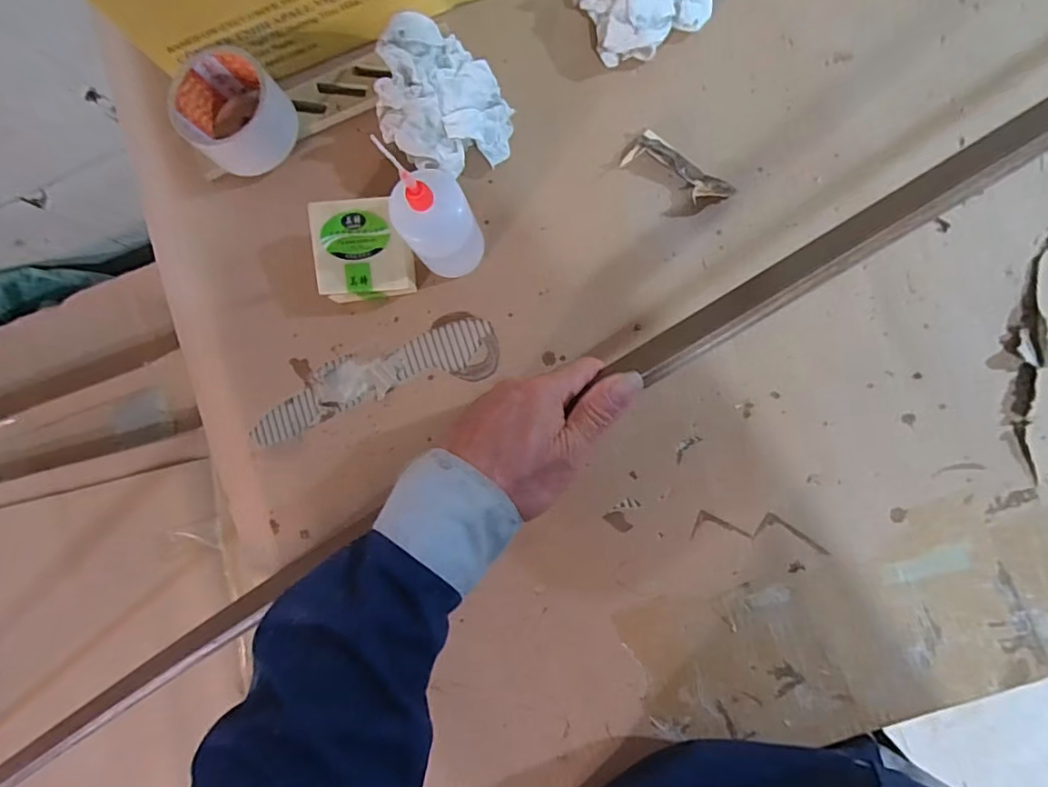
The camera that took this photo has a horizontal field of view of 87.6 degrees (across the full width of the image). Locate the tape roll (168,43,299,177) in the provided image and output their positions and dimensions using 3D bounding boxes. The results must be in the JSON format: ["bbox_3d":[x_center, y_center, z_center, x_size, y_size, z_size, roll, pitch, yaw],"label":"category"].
[{"bbox_3d":[-0.246,-0.238,0.466,0.083,0.054,0.082,-1,85,7],"label":"tape roll"}]

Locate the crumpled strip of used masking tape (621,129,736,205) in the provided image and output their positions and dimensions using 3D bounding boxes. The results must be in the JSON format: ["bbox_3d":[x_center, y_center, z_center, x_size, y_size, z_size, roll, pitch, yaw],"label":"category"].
[{"bbox_3d":[0.122,-0.177,0.437,0.090,0.017,0.033,41,90,9],"label":"crumpled strip of used masking tape"}]

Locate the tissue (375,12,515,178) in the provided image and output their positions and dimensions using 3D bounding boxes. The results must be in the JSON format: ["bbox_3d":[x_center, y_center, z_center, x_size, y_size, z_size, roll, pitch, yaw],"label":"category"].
[{"bbox_3d":[-0.069,-0.235,0.446,0.119,0.059,0.097,44,91,9],"label":"tissue"}]

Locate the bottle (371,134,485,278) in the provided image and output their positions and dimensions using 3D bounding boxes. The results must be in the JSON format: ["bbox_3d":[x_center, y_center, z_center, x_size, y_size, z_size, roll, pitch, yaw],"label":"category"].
[{"bbox_3d":[-0.064,-0.125,0.394,0.051,0.136,0.045,-36,82,2],"label":"bottle"}]

